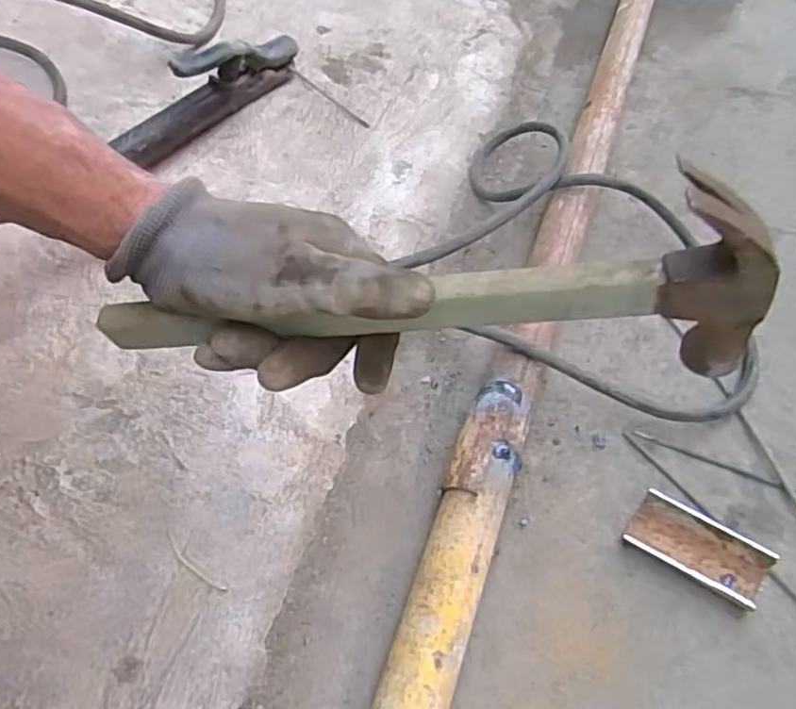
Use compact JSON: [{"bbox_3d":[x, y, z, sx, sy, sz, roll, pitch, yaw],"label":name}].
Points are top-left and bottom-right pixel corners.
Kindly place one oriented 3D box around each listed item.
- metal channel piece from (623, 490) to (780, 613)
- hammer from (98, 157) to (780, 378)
[{"bbox_3d":[0.230,0.151,0.517,0.098,0.024,0.053,29,60,21],"label":"metal channel piece"},{"bbox_3d":[0.004,-0.023,0.325,0.318,0.119,0.023,-3,53,13],"label":"hammer"}]

